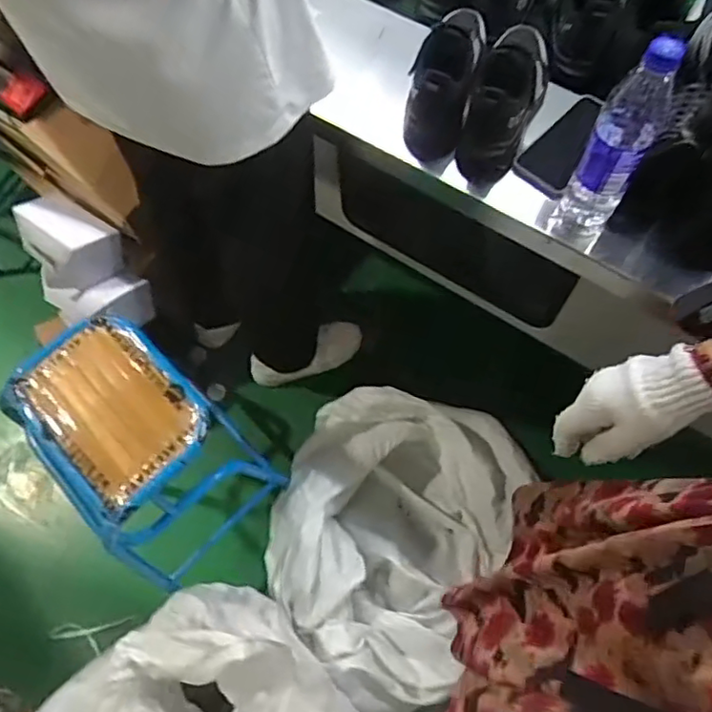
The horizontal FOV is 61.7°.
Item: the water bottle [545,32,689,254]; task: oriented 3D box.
[{"bbox_3d":[0.283,-0.225,0.648,0.062,0.254,0.079,28,71,13],"label":"water bottle"}]

